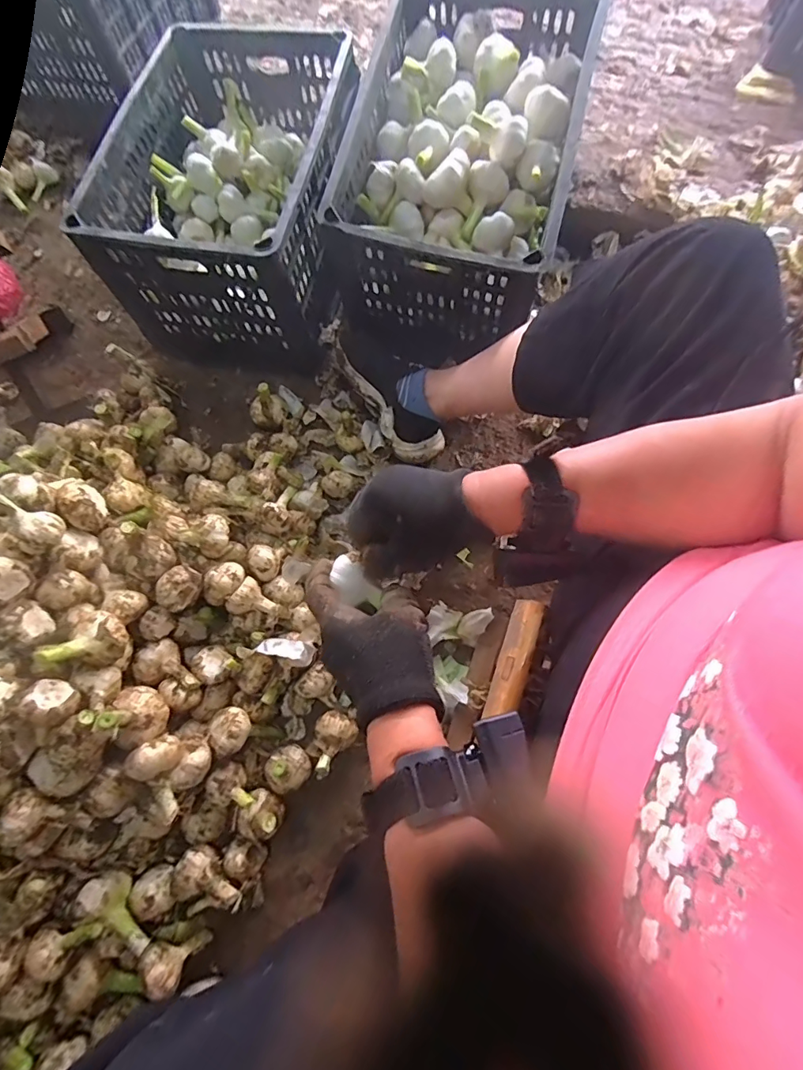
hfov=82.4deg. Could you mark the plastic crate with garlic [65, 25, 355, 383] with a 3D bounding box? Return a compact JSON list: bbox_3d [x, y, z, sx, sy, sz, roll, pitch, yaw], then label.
[{"bbox_3d":[-0.243,-0.512,0.729,0.318,0.251,0.428,6,69,4],"label":"plastic crate with garlic"}]

